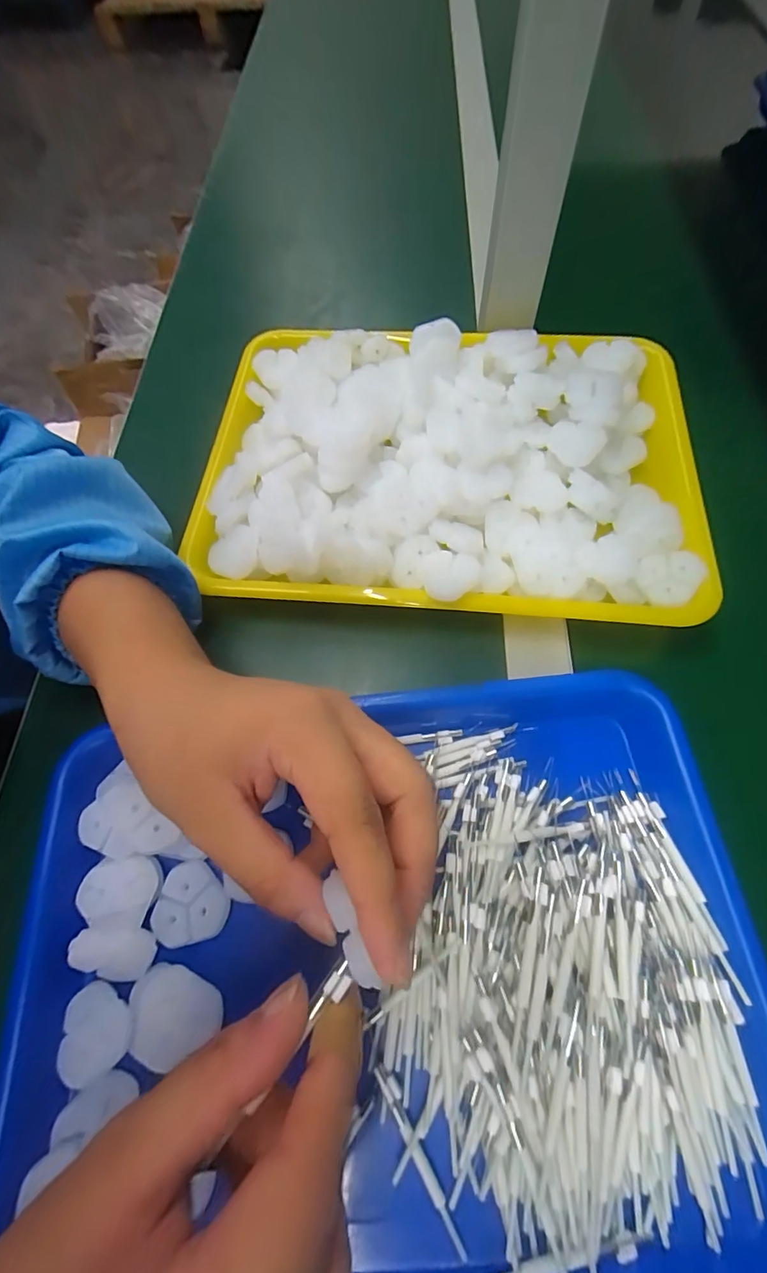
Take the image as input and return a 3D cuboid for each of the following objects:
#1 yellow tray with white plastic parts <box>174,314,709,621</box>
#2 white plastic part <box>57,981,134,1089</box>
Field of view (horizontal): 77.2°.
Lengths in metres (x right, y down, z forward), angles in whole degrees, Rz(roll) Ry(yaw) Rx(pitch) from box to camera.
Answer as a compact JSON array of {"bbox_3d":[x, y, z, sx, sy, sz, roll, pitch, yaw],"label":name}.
[{"bbox_3d":[0.038,-0.127,0.333,0.348,0.043,0.239,4,66,5],"label":"yellow tray with white plastic parts"},{"bbox_3d":[-0.133,0.181,0.217,0.034,0.004,0.033,-1,65,2],"label":"white plastic part"}]

